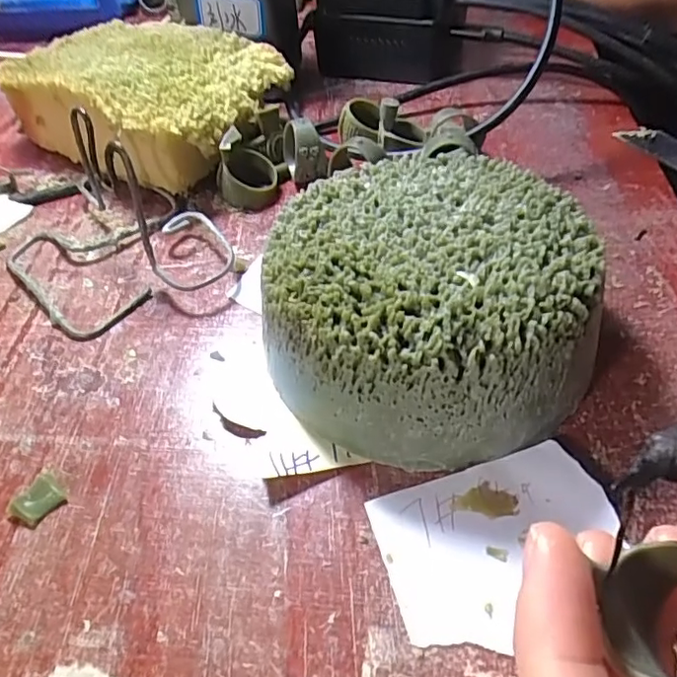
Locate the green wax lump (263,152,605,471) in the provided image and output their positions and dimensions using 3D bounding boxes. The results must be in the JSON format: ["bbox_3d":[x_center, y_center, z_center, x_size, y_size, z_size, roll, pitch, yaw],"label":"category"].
[{"bbox_3d":[0.025,-0.015,0.184,0.095,0.047,0.100,6,49,9],"label":"green wax lump"}]

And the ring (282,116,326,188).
[{"bbox_3d":[-0.017,-0.089,0.268,0.015,0.029,0.025,-15,49,-9],"label":"ring"}]

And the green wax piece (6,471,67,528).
[{"bbox_3d":[-0.088,0.048,0.168,0.012,0.004,0.015,16,51,19],"label":"green wax piece"}]

